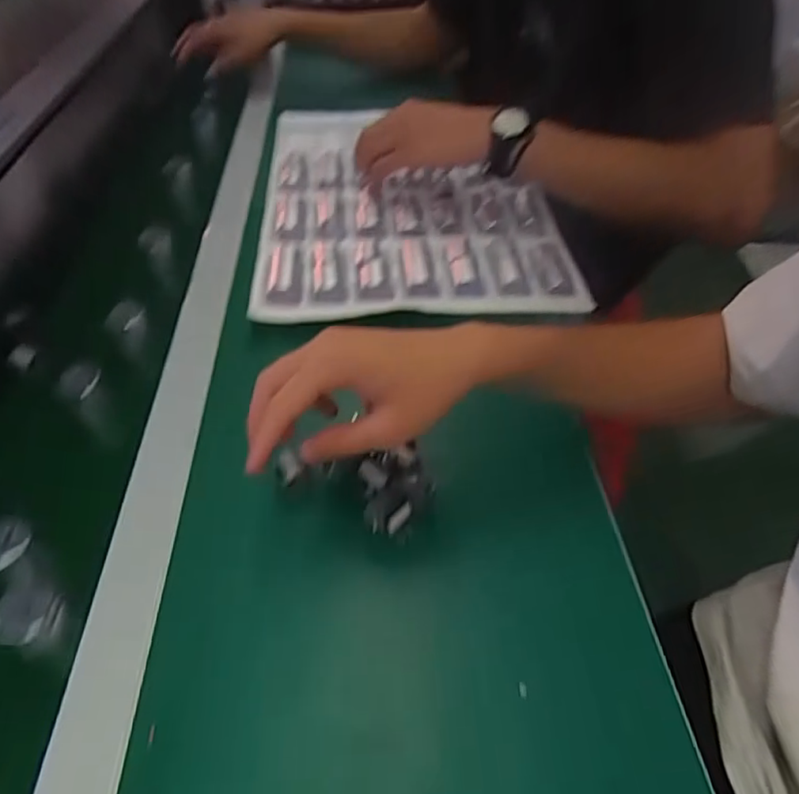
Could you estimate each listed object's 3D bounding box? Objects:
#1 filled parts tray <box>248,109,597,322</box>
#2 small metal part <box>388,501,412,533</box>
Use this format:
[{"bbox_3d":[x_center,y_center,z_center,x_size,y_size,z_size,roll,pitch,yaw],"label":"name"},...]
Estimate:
[{"bbox_3d":[0.004,-0.241,0.697,0.317,0.034,0.456,-3,47,-3],"label":"filled parts tray"},{"bbox_3d":[0.000,0.080,0.398,0.007,0.007,0.024,29,54,25],"label":"small metal part"}]

